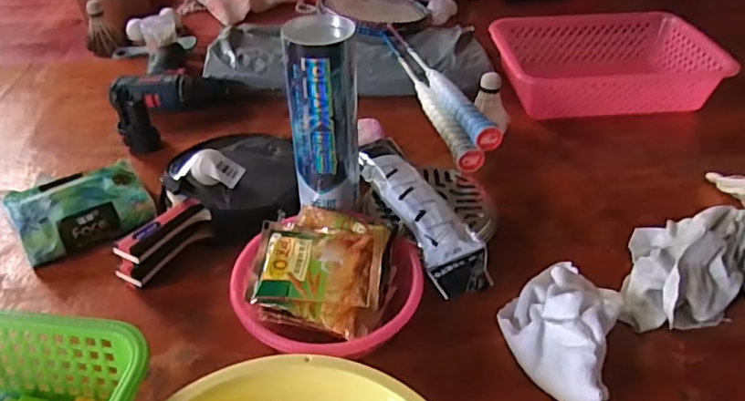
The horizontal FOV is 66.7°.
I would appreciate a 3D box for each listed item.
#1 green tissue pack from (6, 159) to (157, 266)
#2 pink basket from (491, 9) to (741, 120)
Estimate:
[{"bbox_3d":[-0.314,0.011,0.617,0.133,0.064,0.073,-22,43,-24],"label":"green tissue pack"},{"bbox_3d":[0.344,-0.205,0.862,0.305,0.083,0.206,-4,39,-3],"label":"pink basket"}]

